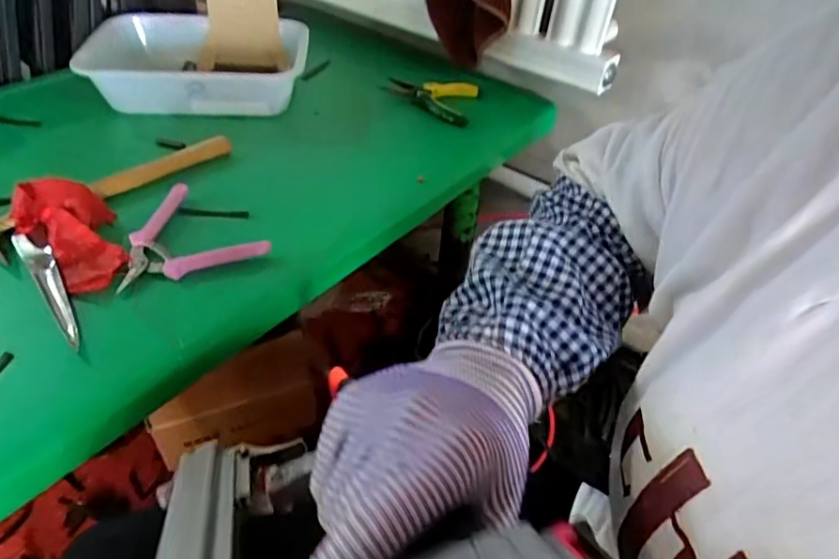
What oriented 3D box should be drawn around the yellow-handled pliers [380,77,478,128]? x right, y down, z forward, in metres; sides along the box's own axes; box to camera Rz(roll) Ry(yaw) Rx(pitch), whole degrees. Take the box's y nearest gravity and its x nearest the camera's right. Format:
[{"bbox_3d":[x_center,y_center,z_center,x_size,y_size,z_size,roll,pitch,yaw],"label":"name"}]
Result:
[{"bbox_3d":[0.014,-0.276,0.850,0.135,0.030,0.107,13,41,8],"label":"yellow-handled pliers"}]

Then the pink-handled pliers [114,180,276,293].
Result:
[{"bbox_3d":[-0.236,-0.051,0.573,0.134,0.032,0.118,-18,47,-20],"label":"pink-handled pliers"}]

